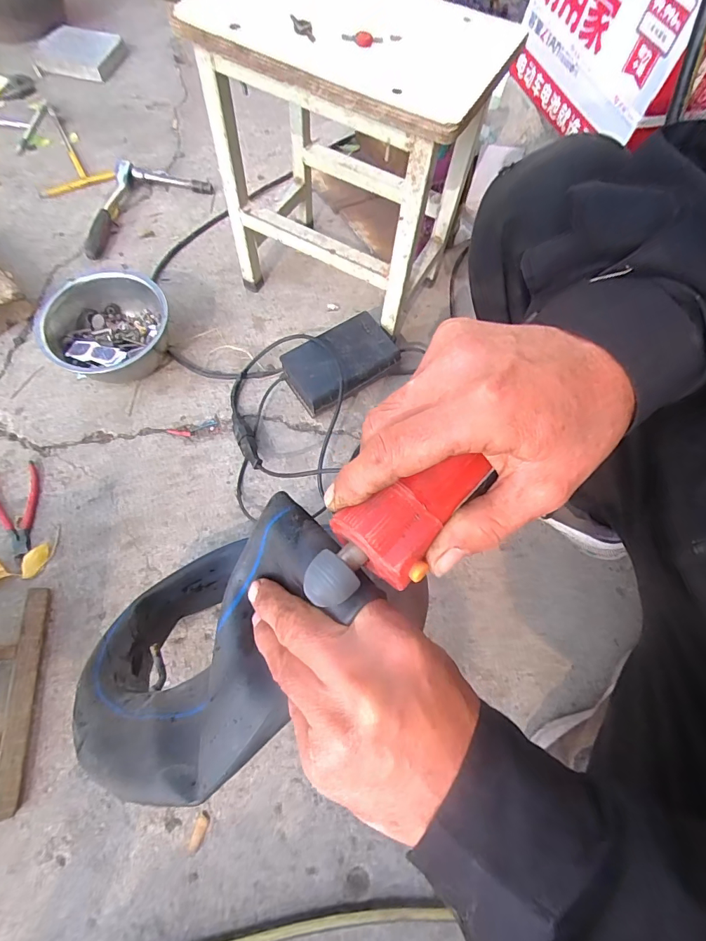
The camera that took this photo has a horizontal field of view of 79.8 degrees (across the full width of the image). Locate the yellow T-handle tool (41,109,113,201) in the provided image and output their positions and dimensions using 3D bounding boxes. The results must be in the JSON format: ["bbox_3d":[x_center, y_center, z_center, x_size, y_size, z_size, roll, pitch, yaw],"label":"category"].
[{"bbox_3d":[-0.564,-0.637,0.838,0.135,0.026,0.241,-21,70,-10],"label":"yellow T-handle tool"}]

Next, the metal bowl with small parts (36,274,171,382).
[{"bbox_3d":[-0.361,-0.213,0.629,0.169,0.102,0.151,-27,72,-17],"label":"metal bowl with small parts"}]

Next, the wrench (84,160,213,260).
[{"bbox_3d":[-0.403,-0.504,0.779,0.129,0.041,0.280,41,72,13],"label":"wrench"}]

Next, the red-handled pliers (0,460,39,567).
[{"bbox_3d":[-0.453,0.056,0.570,0.065,0.008,0.136,-22,71,-10],"label":"red-handled pliers"}]

